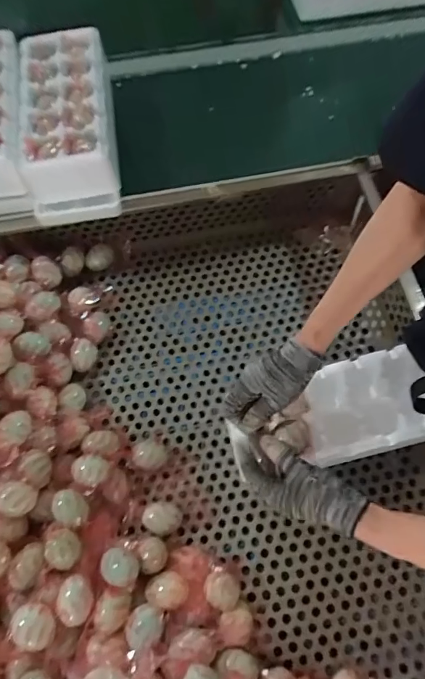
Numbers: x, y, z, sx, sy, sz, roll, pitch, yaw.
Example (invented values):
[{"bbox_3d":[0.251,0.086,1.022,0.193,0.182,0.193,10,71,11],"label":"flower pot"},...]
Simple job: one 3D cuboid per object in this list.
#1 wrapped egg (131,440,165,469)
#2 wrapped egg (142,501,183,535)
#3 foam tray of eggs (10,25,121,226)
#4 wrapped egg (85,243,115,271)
[{"bbox_3d":[-0.102,0.184,0.649,0.054,0.058,0.043,5,69,2],"label":"wrapped egg"},{"bbox_3d":[-0.076,0.273,0.621,0.057,0.044,0.042,3,69,2],"label":"wrapped egg"},{"bbox_3d":[-0.242,-0.366,0.670,0.142,0.112,0.319,-10,69,-3],"label":"foam tray of eggs"},{"bbox_3d":[-0.215,-0.155,0.786,0.054,0.052,0.041,-11,69,-4],"label":"wrapped egg"}]

